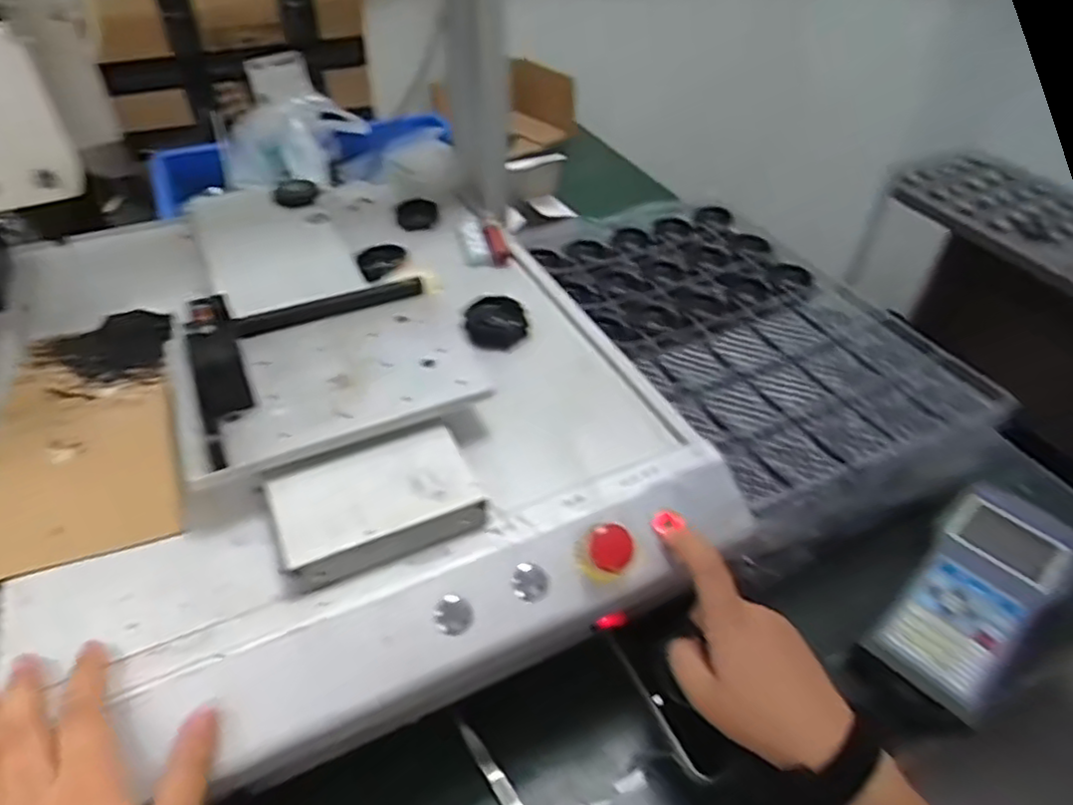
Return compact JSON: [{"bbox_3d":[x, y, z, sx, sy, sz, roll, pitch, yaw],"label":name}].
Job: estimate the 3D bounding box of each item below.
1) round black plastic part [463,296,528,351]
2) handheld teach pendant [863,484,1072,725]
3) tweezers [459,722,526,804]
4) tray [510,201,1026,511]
[{"bbox_3d":[-0.035,-0.067,0.574,0.052,0.025,0.042,5,42,3],"label":"round black plastic part"},{"bbox_3d":[0.349,0.144,0.536,0.216,0.034,0.089,-31,52,-31],"label":"handheld teach pendant"},{"bbox_3d":[-0.021,0.253,0.448,0.013,0.007,0.098,-24,49,-26],"label":"tweezers"},{"bbox_3d":[0.190,-0.094,0.689,0.283,0.051,0.460,-17,46,-20],"label":"tray"}]

